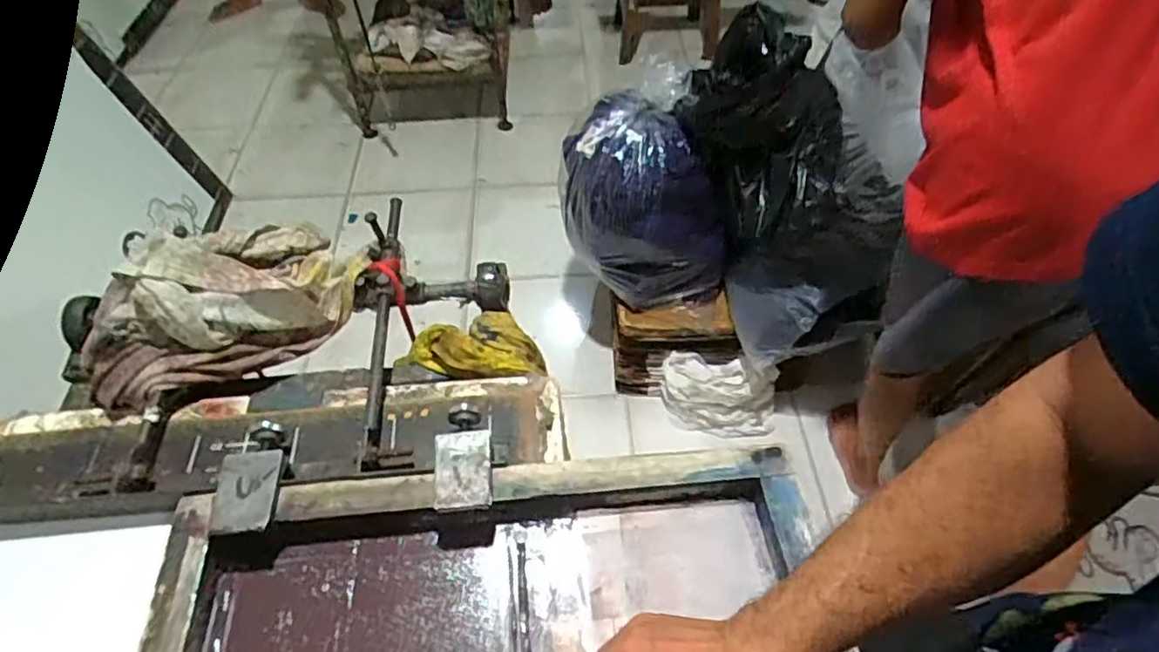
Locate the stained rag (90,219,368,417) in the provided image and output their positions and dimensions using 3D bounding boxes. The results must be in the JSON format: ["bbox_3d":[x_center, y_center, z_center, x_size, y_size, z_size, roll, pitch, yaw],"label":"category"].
[{"bbox_3d":[-0.390,-0.031,0.722,0.304,0.116,0.145,-24,54,-17],"label":"stained rag"}]

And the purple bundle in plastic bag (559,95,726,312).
[{"bbox_3d":[0.133,-0.255,1.402,0.333,0.369,0.243,-5,51,-2],"label":"purple bundle in plastic bag"}]

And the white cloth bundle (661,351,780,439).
[{"bbox_3d":[0.318,0.156,1.508,0.252,0.197,0.068,-1,25,9],"label":"white cloth bundle"}]

